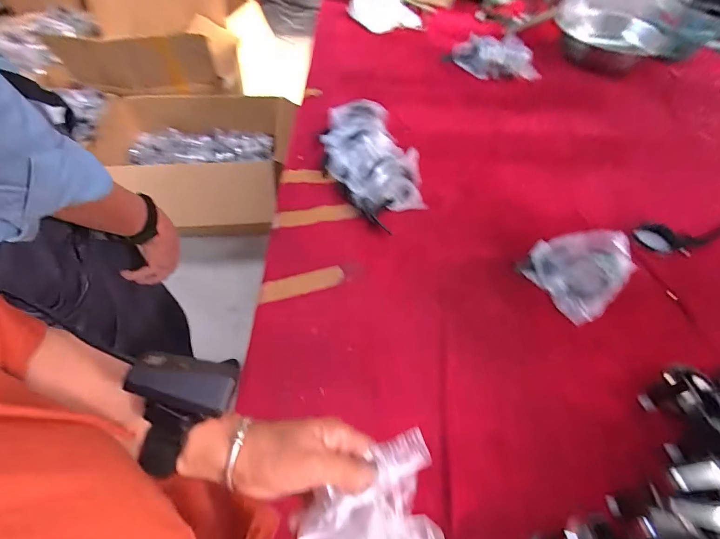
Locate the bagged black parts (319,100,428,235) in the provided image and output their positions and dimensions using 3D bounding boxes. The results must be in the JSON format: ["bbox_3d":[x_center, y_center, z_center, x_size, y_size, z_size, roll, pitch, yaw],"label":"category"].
[{"bbox_3d":[0.010,-0.209,0.700,0.151,0.088,0.298,-13,55,-11],"label":"bagged black parts"}]

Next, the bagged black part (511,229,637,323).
[{"bbox_3d":[0.327,-0.005,0.550,0.095,0.096,0.127,-22,57,-17],"label":"bagged black part"}]

